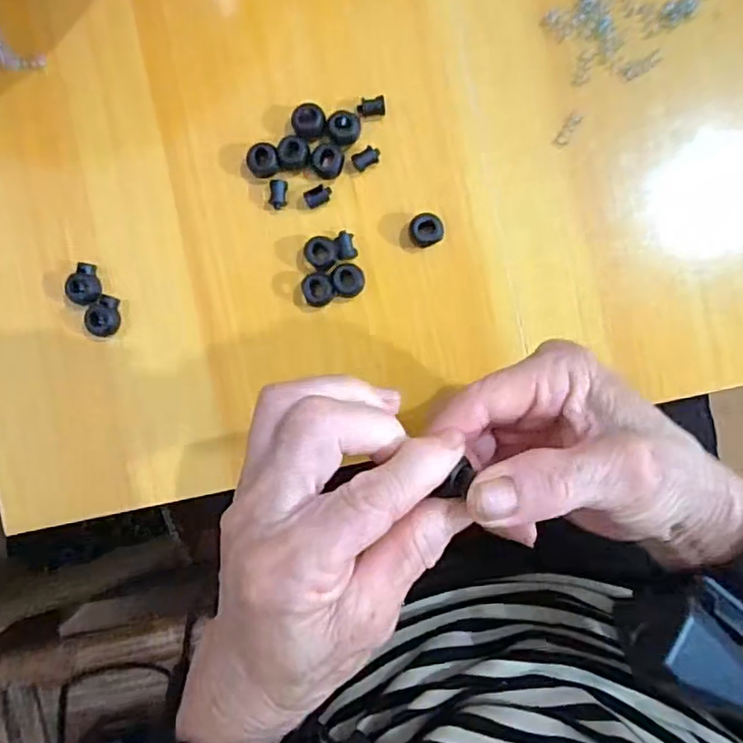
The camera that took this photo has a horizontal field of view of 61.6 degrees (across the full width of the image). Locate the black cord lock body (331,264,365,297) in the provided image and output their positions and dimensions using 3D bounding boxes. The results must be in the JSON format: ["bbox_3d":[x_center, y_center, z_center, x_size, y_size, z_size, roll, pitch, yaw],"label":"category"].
[{"bbox_3d":[-0.012,-0.047,0.326,0.016,0.009,0.017,-3,90,3],"label":"black cord lock body"}]

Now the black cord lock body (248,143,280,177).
[{"bbox_3d":[-0.057,-0.110,0.329,0.016,0.012,0.016,-6,90,3],"label":"black cord lock body"}]

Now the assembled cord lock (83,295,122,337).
[{"bbox_3d":[-0.142,-0.030,0.333,0.015,0.014,0.022,5,90,3],"label":"assembled cord lock"}]

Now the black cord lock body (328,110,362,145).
[{"bbox_3d":[-0.014,-0.126,0.323,0.016,0.015,0.017,0,90,3],"label":"black cord lock body"}]

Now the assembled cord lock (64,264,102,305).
[{"bbox_3d":[-0.152,-0.046,0.332,0.015,0.013,0.022,-2,90,3],"label":"assembled cord lock"}]

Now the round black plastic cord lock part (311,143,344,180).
[{"bbox_3d":[-0.023,-0.110,0.327,0.015,0.008,0.017,34,92,2],"label":"round black plastic cord lock part"}]

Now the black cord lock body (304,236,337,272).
[{"bbox_3d":[-0.026,-0.062,0.327,0.017,0.009,0.016,0,90,3],"label":"black cord lock body"}]

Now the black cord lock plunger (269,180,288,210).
[{"bbox_3d":[-0.049,-0.093,0.329,0.009,0.008,0.015,7,90,3],"label":"black cord lock plunger"}]

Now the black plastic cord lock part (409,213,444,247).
[{"bbox_3d":[0.028,-0.073,0.323,0.017,0.012,0.016,-4,90,3],"label":"black plastic cord lock part"}]

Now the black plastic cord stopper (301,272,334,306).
[{"bbox_3d":[-0.027,-0.043,0.327,0.016,0.010,0.017,0,90,3],"label":"black plastic cord stopper"}]

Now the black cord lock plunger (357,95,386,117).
[{"bbox_3d":[0.000,-0.140,0.328,0.015,0.007,0.009,-7,90,3],"label":"black cord lock plunger"}]

